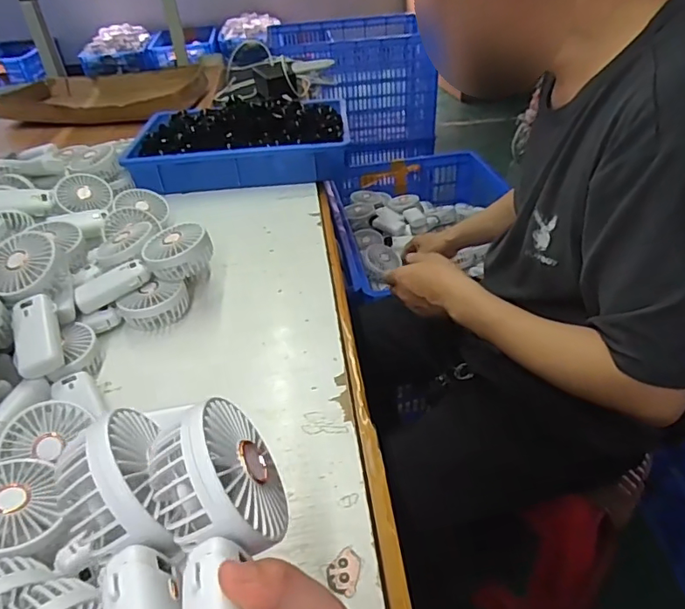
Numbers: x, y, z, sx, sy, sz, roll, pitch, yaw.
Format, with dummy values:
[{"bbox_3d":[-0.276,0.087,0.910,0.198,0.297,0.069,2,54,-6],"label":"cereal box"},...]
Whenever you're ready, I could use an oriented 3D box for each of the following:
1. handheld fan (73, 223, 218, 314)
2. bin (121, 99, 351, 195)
[{"bbox_3d":[-0.262,-0.049,0.703,0.183,0.046,0.070,-28,42,-7],"label":"handheld fan"},{"bbox_3d":[-0.207,-0.333,1.059,0.417,0.117,0.245,-7,38,-1],"label":"bin"}]

